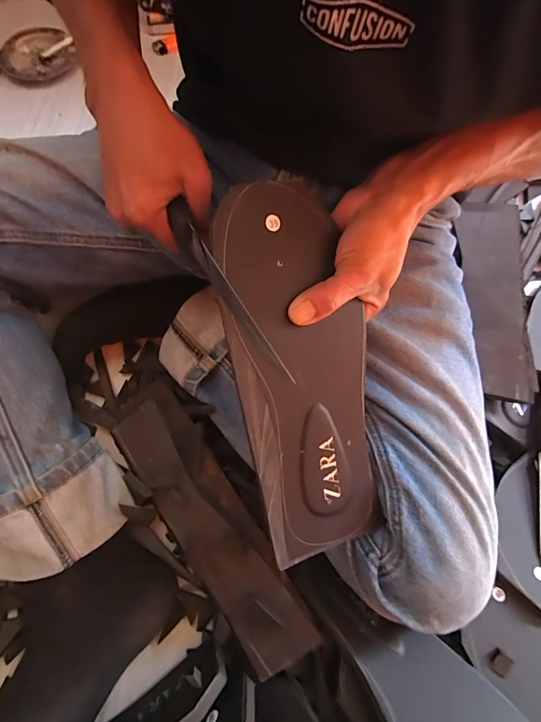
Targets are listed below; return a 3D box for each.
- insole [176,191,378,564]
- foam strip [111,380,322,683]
[{"bbox_3d":[0.024,0.008,0.270,0.100,0.008,0.251,-17,98,-16],"label":"insole"},{"bbox_3d":[-0.061,0.143,0.348,0.070,0.014,0.260,-37,72,0],"label":"foam strip"}]

